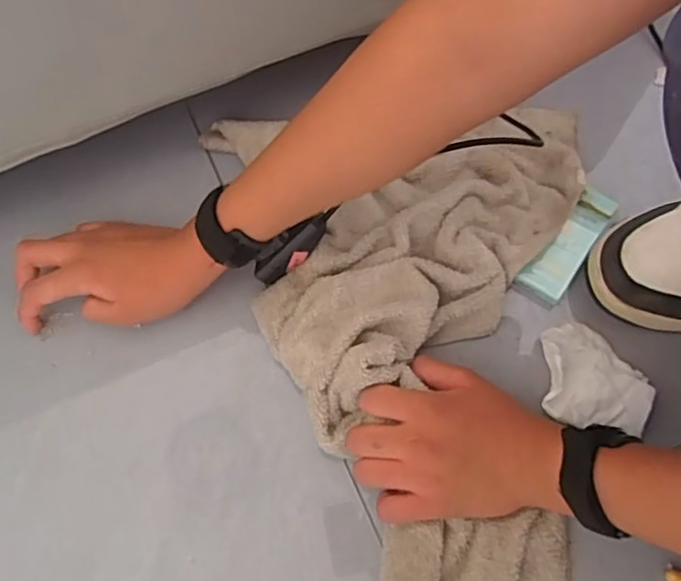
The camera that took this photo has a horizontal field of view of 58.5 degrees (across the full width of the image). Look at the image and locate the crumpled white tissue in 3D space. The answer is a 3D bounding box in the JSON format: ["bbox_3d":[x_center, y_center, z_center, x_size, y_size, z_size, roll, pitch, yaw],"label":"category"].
[{"bbox_3d":[0.198,0.065,0.473,0.080,0.024,0.080,9,66,3],"label":"crumpled white tissue"}]

